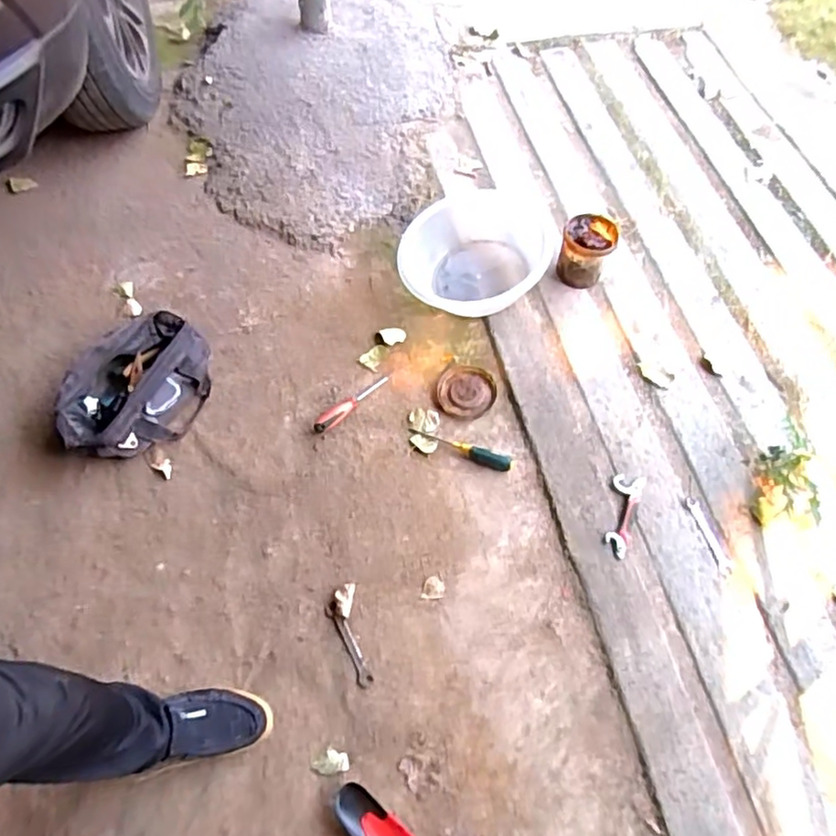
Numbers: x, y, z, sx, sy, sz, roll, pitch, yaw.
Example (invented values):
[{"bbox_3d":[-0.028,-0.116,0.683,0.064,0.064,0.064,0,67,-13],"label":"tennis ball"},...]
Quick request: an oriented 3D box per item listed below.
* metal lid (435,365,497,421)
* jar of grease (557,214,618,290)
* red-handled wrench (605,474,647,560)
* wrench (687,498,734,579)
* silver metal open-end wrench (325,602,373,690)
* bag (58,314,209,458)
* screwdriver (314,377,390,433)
[{"bbox_3d":[0.104,-0.056,1.340,0.122,0.020,0.133,-1,62,2],"label":"metal lid"},{"bbox_3d":[0.384,-0.379,1.422,0.117,0.125,0.122,17,62,9],"label":"jar of grease"},{"bbox_3d":[0.387,0.180,1.180,0.057,0.010,0.167,18,64,11],"label":"red-handled wrench"},{"bbox_3d":[0.546,0.223,1.165,0.030,0.015,0.153,-15,63,-6],"label":"wrench"},{"bbox_3d":[-0.121,0.397,1.089,0.027,0.008,0.156,-26,64,-12],"label":"silver metal open-end wrench"},{"bbox_3d":[-0.580,-0.084,1.294,0.213,0.135,0.335,8,63,6],"label":"bag"},{"bbox_3d":[-0.138,-0.028,1.322,0.192,0.034,0.028,-37,67,-16],"label":"screwdriver"}]

